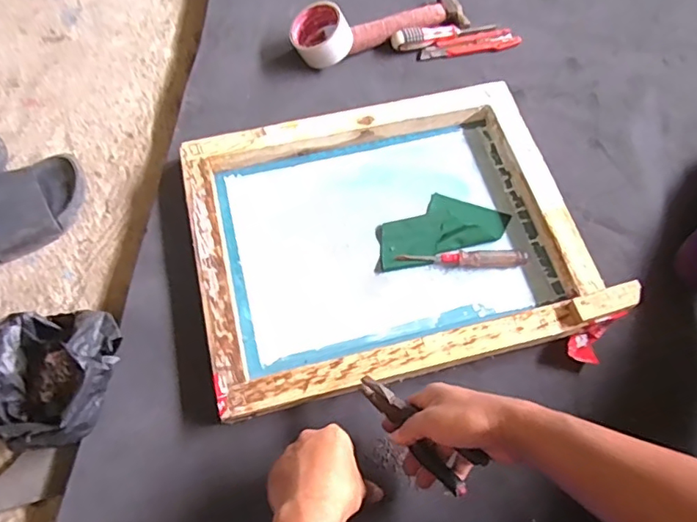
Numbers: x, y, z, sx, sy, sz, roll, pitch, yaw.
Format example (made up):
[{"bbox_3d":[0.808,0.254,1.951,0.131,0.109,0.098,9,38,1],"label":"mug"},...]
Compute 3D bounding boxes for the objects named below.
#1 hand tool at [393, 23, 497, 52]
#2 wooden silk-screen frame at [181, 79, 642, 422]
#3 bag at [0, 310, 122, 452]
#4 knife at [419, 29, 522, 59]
[{"bbox_3d":[0.151,-0.359,0.852,0.169,0.028,0.030,-16,68,-6],"label":"hand tool"},{"bbox_3d":[0.044,-0.037,0.700,0.473,0.039,0.373,-12,68,-4],"label":"wooden silk-screen frame"},{"bbox_3d":[-0.334,0.132,0.616,0.157,0.108,0.148,-5,67,-1],"label":"bag"},{"bbox_3d":[0.191,-0.348,0.861,0.160,0.011,0.039,-10,67,-3],"label":"knife"}]

